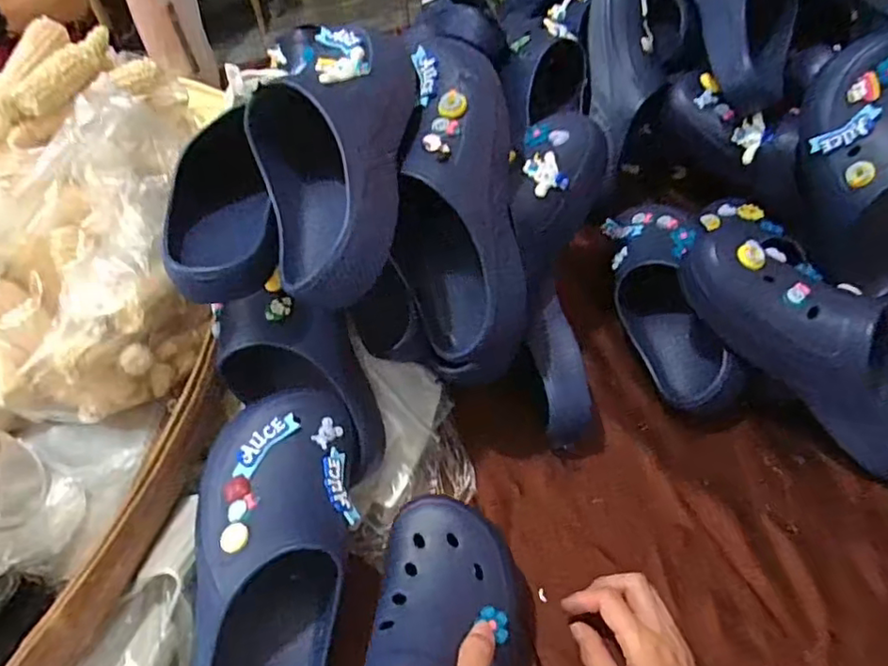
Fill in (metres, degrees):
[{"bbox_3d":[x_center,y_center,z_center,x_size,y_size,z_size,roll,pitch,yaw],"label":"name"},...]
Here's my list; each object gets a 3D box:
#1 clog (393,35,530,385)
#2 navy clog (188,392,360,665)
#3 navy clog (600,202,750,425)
[{"bbox_3d":[0.011,-0.113,0.512,0.101,0.076,0.300,-4,87,-1],"label":"clog"},{"bbox_3d":[-0.132,0.181,0.453,0.119,0.087,0.283,1,71,3],"label":"navy clog"},{"bbox_3d":[0.230,-0.042,0.623,0.099,0.107,0.265,-8,64,-5],"label":"navy clog"}]

